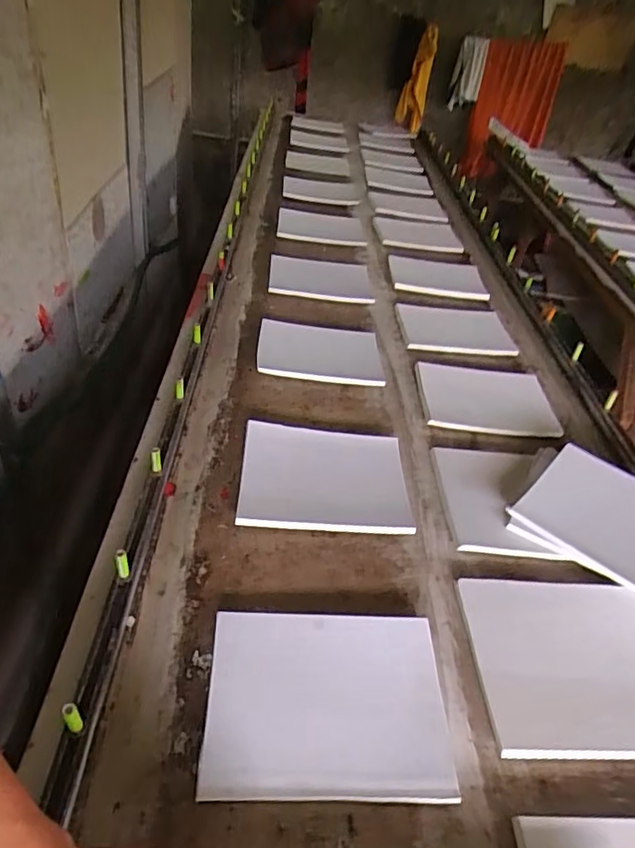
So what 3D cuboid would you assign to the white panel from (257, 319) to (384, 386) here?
[{"bbox_3d":[0.005,-0.163,1.236,0.264,0.021,0.216,3,40,-5],"label":"white panel"}]

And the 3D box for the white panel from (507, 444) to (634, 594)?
[{"bbox_3d":[0.471,0.153,0.875,0.276,0.027,0.200,30,60,35],"label":"white panel"}]

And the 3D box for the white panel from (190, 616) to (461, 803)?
[{"bbox_3d":[0.011,0.319,0.657,0.272,0.017,0.207,3,40,-4],"label":"white panel"}]

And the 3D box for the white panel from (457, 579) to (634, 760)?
[{"bbox_3d":[0.332,0.303,0.726,0.266,0.027,0.227,3,40,-4],"label":"white panel"}]

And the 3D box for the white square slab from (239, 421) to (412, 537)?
[{"bbox_3d":[0.009,0.085,0.929,0.264,0.023,0.222,3,40,-4],"label":"white square slab"}]

